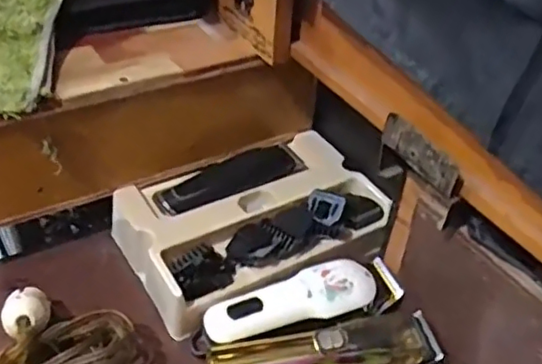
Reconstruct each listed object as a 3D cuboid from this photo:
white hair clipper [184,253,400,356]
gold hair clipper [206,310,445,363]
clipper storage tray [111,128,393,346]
[{"bbox_3d":[0.026,0.105,0.514,0.179,0.038,0.050,-15,45,-21],"label":"white hair clipper"},{"bbox_3d":[0.044,0.134,0.483,0.184,0.031,0.045,-7,43,-13],"label":"gold hair clipper"},{"bbox_3d":[-0.013,0.035,0.575,0.238,0.048,0.148,-20,47,-25],"label":"clipper storage tray"}]

